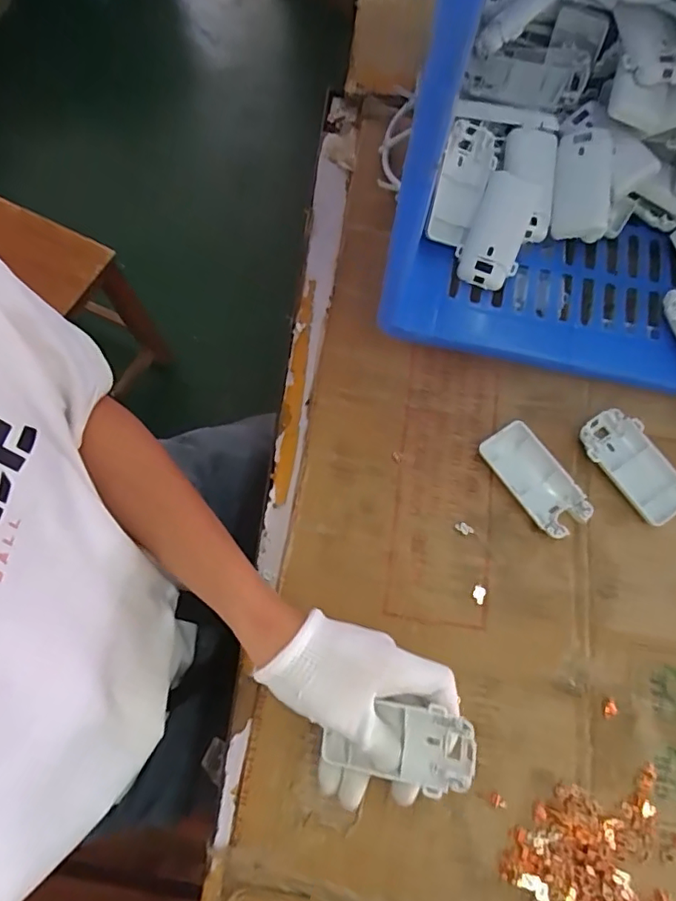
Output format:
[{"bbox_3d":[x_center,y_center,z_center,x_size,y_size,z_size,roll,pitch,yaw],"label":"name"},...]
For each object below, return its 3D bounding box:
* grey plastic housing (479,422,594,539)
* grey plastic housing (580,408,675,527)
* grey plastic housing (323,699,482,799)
[{"bbox_3d":[0.159,0.024,0.454,0.043,0.016,0.095,-30,71,-12],"label":"grey plastic housing"},{"bbox_3d":[0.243,0.013,0.458,0.048,0.017,0.097,-34,72,-13],"label":"grey plastic housing"},{"bbox_3d":[0.041,0.184,0.356,0.089,0.013,0.049,11,84,17],"label":"grey plastic housing"}]

